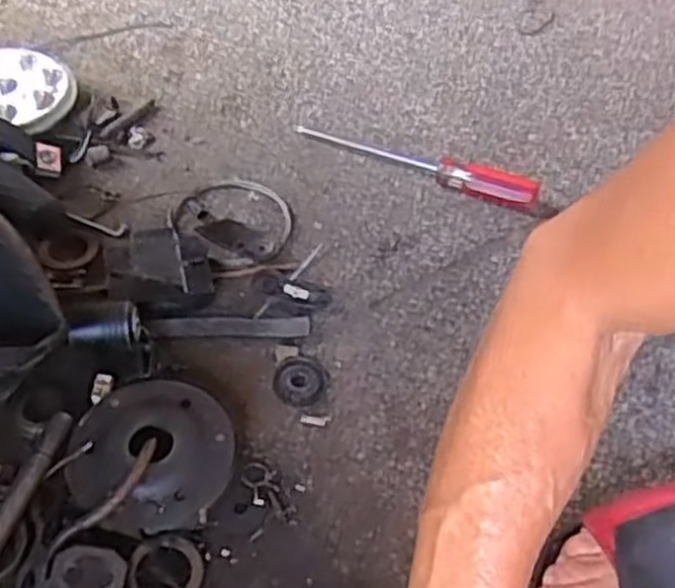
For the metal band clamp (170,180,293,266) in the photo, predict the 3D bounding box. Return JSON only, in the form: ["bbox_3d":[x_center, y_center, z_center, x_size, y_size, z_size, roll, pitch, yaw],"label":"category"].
[{"bbox_3d":[-0.090,-0.062,0.675,0.101,0.006,0.102,-1,50,-6],"label":"metal band clamp"}]

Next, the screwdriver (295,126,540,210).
[{"bbox_3d":[0.073,-0.128,0.737,0.230,0.030,0.026,22,51,13],"label":"screwdriver"}]

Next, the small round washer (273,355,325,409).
[{"bbox_3d":[-0.028,0.063,0.576,0.036,0.004,0.041,11,50,4],"label":"small round washer"}]

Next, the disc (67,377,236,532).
[{"bbox_3d":[-0.121,0.101,0.512,0.099,0.035,0.100,2,53,-3],"label":"disc"}]

